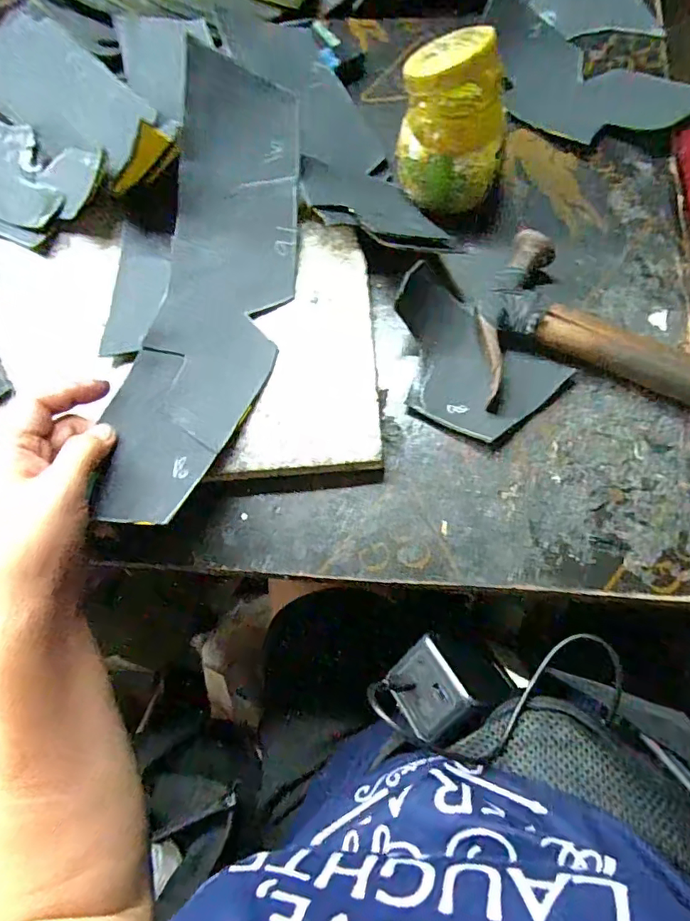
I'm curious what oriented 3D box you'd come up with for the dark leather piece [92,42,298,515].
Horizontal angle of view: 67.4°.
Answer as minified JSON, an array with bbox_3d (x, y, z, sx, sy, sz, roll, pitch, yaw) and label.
[{"bbox_3d":[-0.088,-0.108,0.337,0.085,0.048,0.298,11,81,4],"label":"dark leather piece"}]

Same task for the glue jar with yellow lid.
[{"bbox_3d":[0.069,-0.217,0.343,0.068,0.096,0.059,4,74,9],"label":"glue jar with yellow lid"}]

